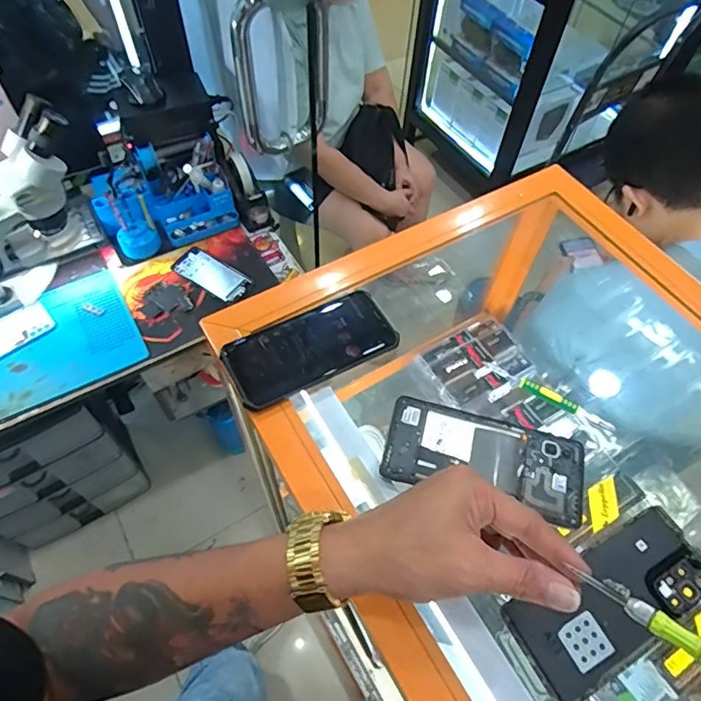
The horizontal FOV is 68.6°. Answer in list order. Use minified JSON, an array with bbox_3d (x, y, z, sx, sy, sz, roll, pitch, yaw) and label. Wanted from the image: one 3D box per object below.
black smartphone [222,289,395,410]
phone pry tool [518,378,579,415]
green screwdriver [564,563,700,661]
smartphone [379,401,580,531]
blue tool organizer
[{"bbox_3d":[-0.036,-0.005,0.463,0.151,0.012,0.074,-26,62,-17],"label":"black smartphone"},{"bbox_3d":[0.173,0.039,0.448,0.051,0.008,0.008,29,61,15],"label":"phone pry tool"},{"bbox_3d":[0.168,0.144,0.249,0.011,0.009,0.117,-40,44,-24],"label":"green screwdriver"},{"bbox_3d":[0.108,0.085,0.416,0.155,0.006,0.074,14,58,6],"label":"smartphone"},{"bbox_3d":[-0.373,-0.304,1.022,0.251,0.138,0.150,-25,62,-17],"label":"blue tool organizer"}]

